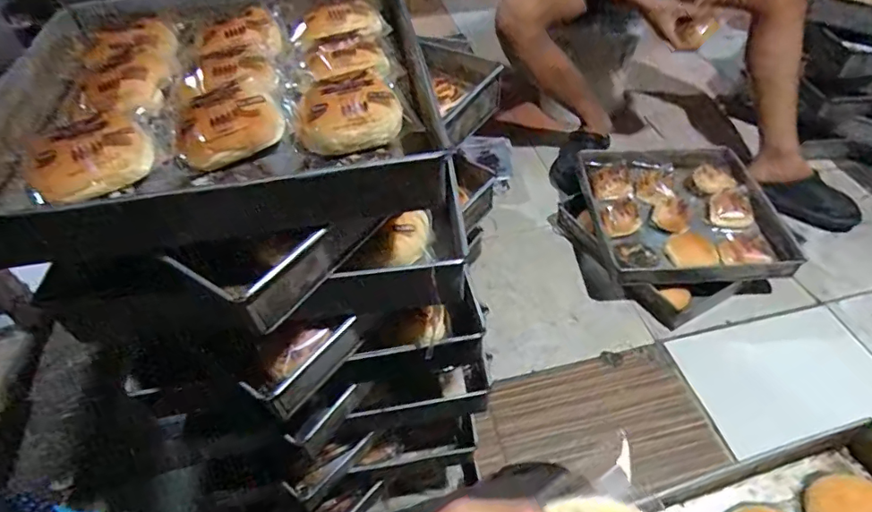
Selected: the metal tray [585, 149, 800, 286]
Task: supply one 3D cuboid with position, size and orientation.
[{"bbox_3d":[0.596,-0.117,1.243,0.435,0.074,0.473,-3,49,4],"label":"metal tray"}]

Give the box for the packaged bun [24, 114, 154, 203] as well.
[{"bbox_3d":[-0.313,-0.089,0.452,0.096,0.039,0.073,-29,52,-20],"label":"packaged bun"}]

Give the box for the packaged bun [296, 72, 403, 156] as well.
[{"bbox_3d":[-0.087,-0.139,0.485,0.097,0.044,0.076,-21,49,-13],"label":"packaged bun"}]

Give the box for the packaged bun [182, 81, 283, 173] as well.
[{"bbox_3d":[-0.199,-0.129,0.477,0.092,0.051,0.061,-23,50,-15],"label":"packaged bun"}]

